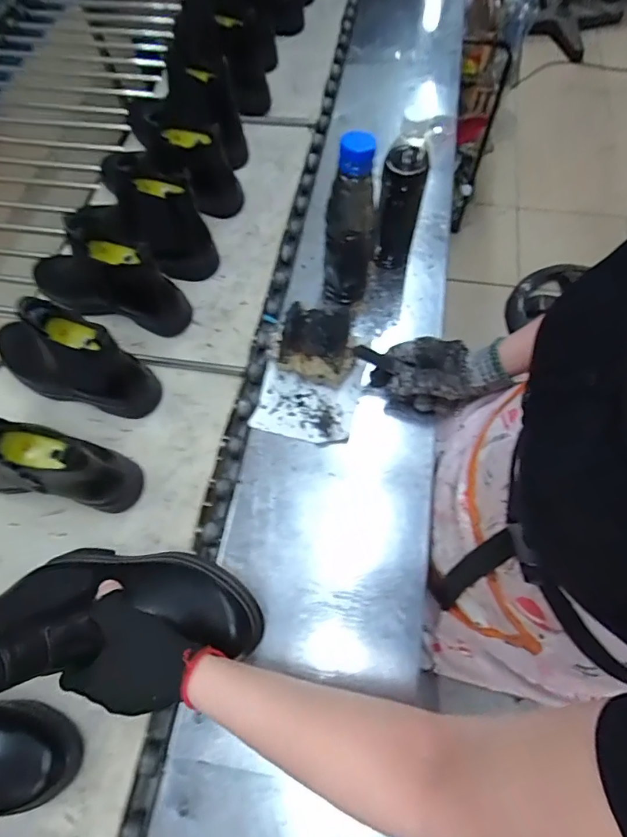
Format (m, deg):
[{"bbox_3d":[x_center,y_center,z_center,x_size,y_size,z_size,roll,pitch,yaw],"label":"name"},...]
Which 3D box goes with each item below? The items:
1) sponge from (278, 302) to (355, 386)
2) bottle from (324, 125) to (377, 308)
[{"bbox_3d":[0.006,-0.095,0.581,0.094,0.076,0.079,4,68,3],"label":"sponge"},{"bbox_3d":[0.045,-0.234,0.574,0.059,0.215,0.065,6,68,4],"label":"bottle"}]

